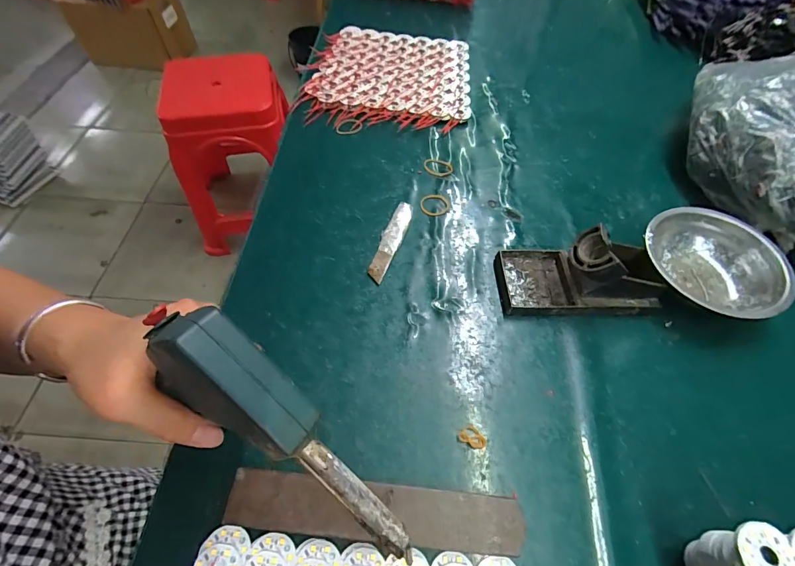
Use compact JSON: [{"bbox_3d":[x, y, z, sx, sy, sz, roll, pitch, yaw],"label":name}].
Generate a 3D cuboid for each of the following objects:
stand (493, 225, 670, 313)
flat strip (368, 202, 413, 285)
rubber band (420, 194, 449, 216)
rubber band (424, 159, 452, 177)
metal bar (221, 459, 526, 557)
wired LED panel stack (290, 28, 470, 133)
[{"bbox_3d":[0.178,-0.015,0.353,0.150,0.062,0.073,0,58,-3],"label":"stand"},{"bbox_3d":[-0.008,-0.046,0.393,0.021,0.012,0.101,20,59,10],"label":"flat strip"},{"bbox_3d":[0.043,-0.092,0.432,0.033,0.004,0.035,1,58,-1],"label":"rubber band"},{"bbox_3d":[0.051,-0.146,0.468,0.036,0.004,0.028,12,58,5],"label":"rubber band"},{"bbox_3d":[-0.016,0.159,0.260,0.199,0.016,0.041,7,58,2],"label":"metal bar"},{"bbox_3d":[-0.012,-0.312,0.564,0.242,0.032,0.235,1,58,-2],"label":"wired LED panel stack"}]

